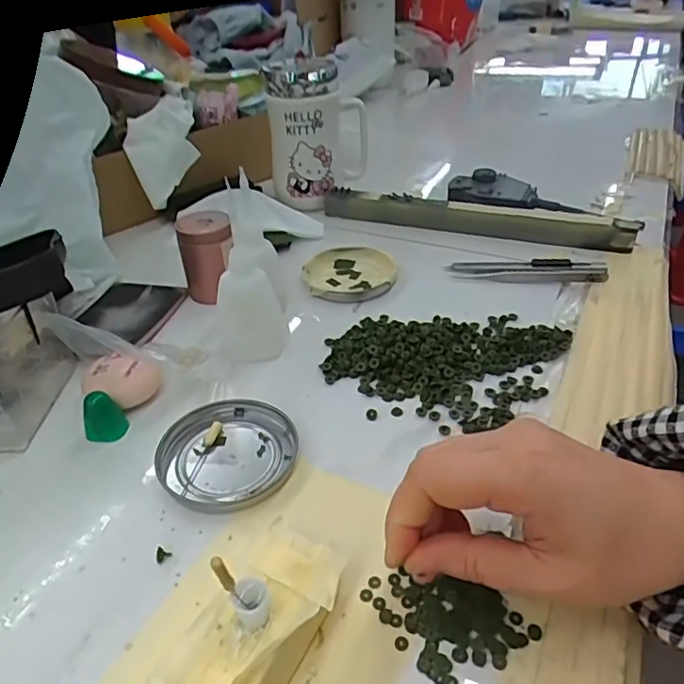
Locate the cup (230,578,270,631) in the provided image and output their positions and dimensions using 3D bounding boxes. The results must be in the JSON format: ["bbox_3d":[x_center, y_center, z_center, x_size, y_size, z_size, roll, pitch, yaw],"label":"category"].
[{"bbox_3d":[-0.035,0.100,0.219,0.013,0.018,0.011,-12,38,-14],"label":"cup"}]

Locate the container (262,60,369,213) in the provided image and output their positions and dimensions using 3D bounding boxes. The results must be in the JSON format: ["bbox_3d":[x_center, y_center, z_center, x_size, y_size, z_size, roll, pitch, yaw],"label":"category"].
[{"bbox_3d":[-0.024,-0.212,0.590,0.098,0.140,0.062,0,37,2],"label":"container"}]

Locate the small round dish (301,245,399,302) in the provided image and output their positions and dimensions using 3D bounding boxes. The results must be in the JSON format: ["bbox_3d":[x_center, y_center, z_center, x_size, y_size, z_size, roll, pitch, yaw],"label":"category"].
[{"bbox_3d":[0.007,-0.062,0.499,0.077,0.009,0.080,-2,37,0],"label":"small round dish"}]

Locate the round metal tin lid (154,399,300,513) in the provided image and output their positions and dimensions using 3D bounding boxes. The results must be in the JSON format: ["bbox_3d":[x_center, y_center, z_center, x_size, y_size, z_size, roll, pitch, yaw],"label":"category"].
[{"bbox_3d":[-0.066,0.064,0.332,0.074,0.009,0.077,-1,37,1],"label":"round metal tin lid"}]

